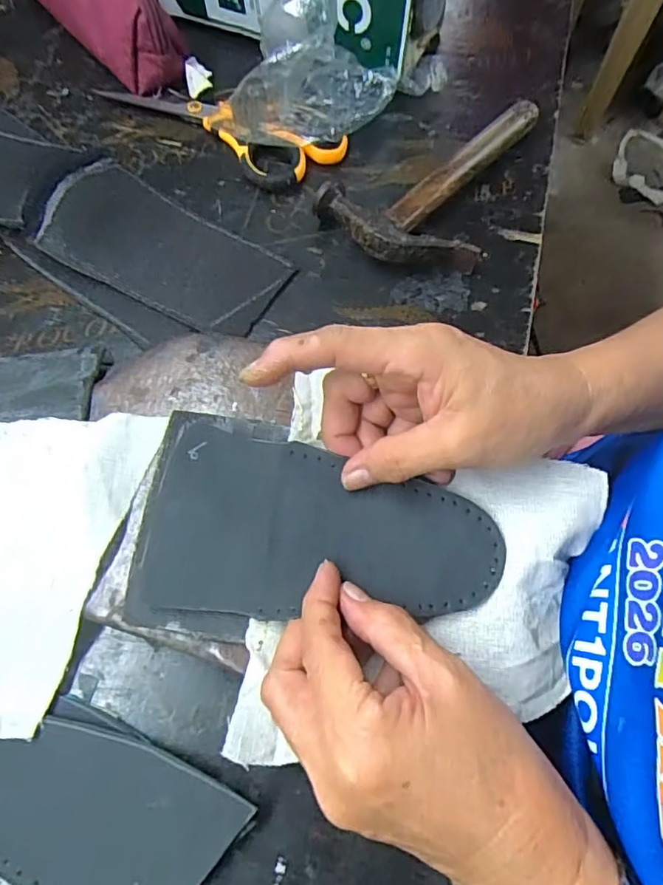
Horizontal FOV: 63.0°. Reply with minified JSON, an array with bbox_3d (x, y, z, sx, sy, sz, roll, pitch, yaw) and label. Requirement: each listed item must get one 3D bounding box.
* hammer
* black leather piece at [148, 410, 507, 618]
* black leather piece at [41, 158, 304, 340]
[{"bbox_3d":[0.084,-0.197,0.399,0.106,0.025,0.182,36,70,15],"label":"hammer"},{"bbox_3d":[-0.006,0.036,0.268,0.167,0.006,0.096,4,67,5],"label":"black leather piece"},{"bbox_3d":[-0.112,-0.129,0.360,0.156,0.029,0.082,30,69,13],"label":"black leather piece"}]

